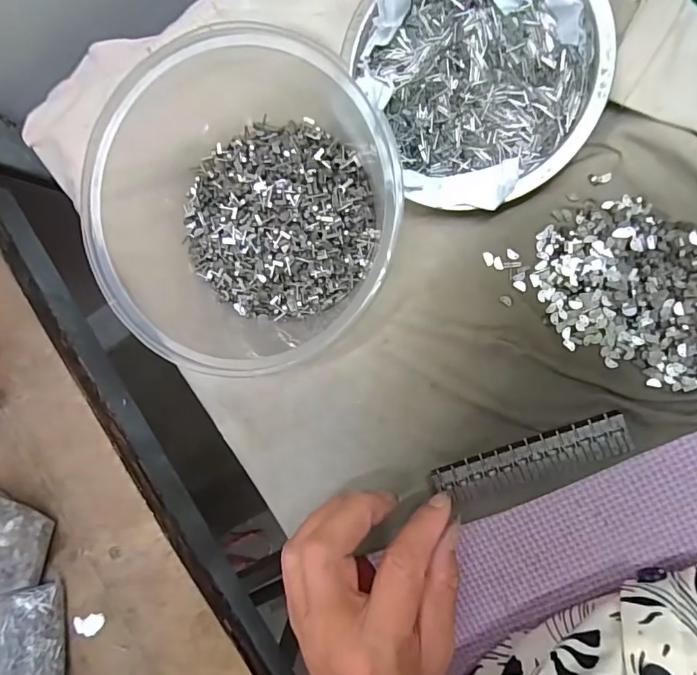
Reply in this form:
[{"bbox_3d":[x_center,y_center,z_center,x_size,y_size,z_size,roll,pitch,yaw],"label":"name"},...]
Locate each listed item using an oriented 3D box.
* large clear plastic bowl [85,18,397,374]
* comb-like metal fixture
[{"bbox_3d":[-0.053,-0.061,0.233,0.154,0.064,0.149,1,97,11],"label":"large clear plastic bowl"},{"bbox_3d":[0.092,0.062,0.247,0.096,0.012,0.021,-20,91,9],"label":"comb-like metal fixture"}]

